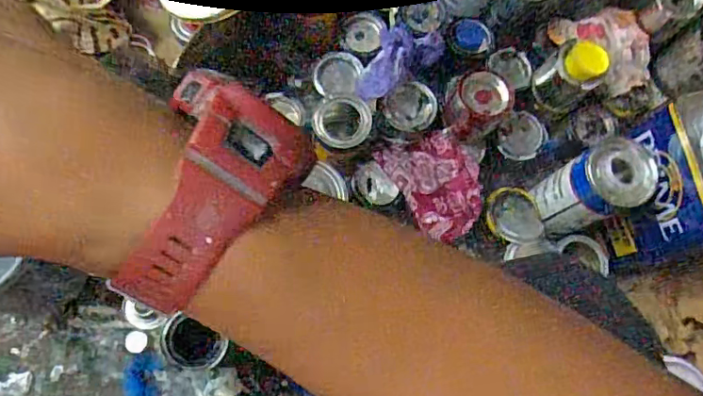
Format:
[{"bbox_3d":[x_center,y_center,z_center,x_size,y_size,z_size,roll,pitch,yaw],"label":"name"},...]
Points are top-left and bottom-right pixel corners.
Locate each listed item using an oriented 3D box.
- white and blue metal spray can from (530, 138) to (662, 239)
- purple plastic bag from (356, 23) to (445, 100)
[{"bbox_3d":[0.302,-0.012,0.669,0.096,0.135,0.086,-21,73,-9],"label":"white and blue metal spray can"},{"bbox_3d":[0.066,-0.201,0.737,0.073,0.053,0.151,41,59,11],"label":"purple plastic bag"}]

